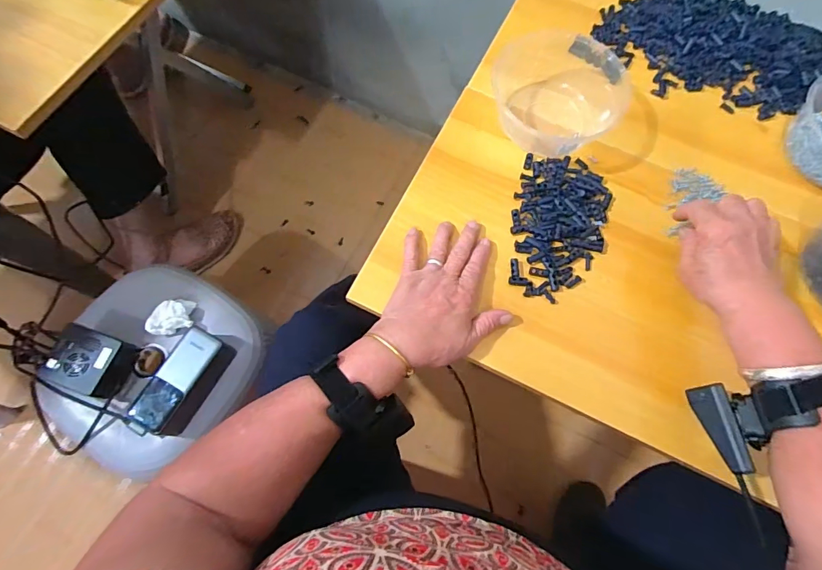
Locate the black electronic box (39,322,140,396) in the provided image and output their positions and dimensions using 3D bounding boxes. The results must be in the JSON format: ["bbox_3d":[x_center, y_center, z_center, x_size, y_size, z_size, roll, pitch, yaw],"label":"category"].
[{"bbox_3d":[-0.410,0.098,0.547,0.077,0.050,0.076,18,71,4],"label":"black electronic box"}]

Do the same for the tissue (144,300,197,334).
[{"bbox_3d":[-0.330,0.042,0.579,0.060,0.035,0.046,-17,72,-8],"label":"tissue"}]

